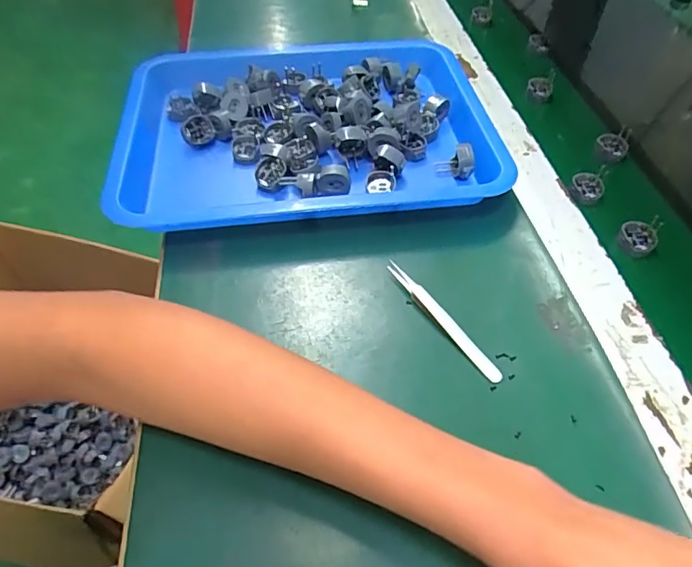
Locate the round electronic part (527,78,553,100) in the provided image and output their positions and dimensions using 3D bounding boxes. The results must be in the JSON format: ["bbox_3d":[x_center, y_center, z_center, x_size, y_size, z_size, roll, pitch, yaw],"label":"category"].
[{"bbox_3d":[0.213,-0.215,0.555,0.027,0.016,0.019,18,52,14],"label":"round electronic part"}]

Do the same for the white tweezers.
[{"bbox_3d":[0.065,0.024,0.349,0.013,0.010,0.112,-28,55,-21],"label":"white tweezers"}]

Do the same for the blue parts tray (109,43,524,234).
[{"bbox_3d":[-0.033,-0.149,0.472,0.336,0.035,0.262,-6,50,-5],"label":"blue parts tray"}]

